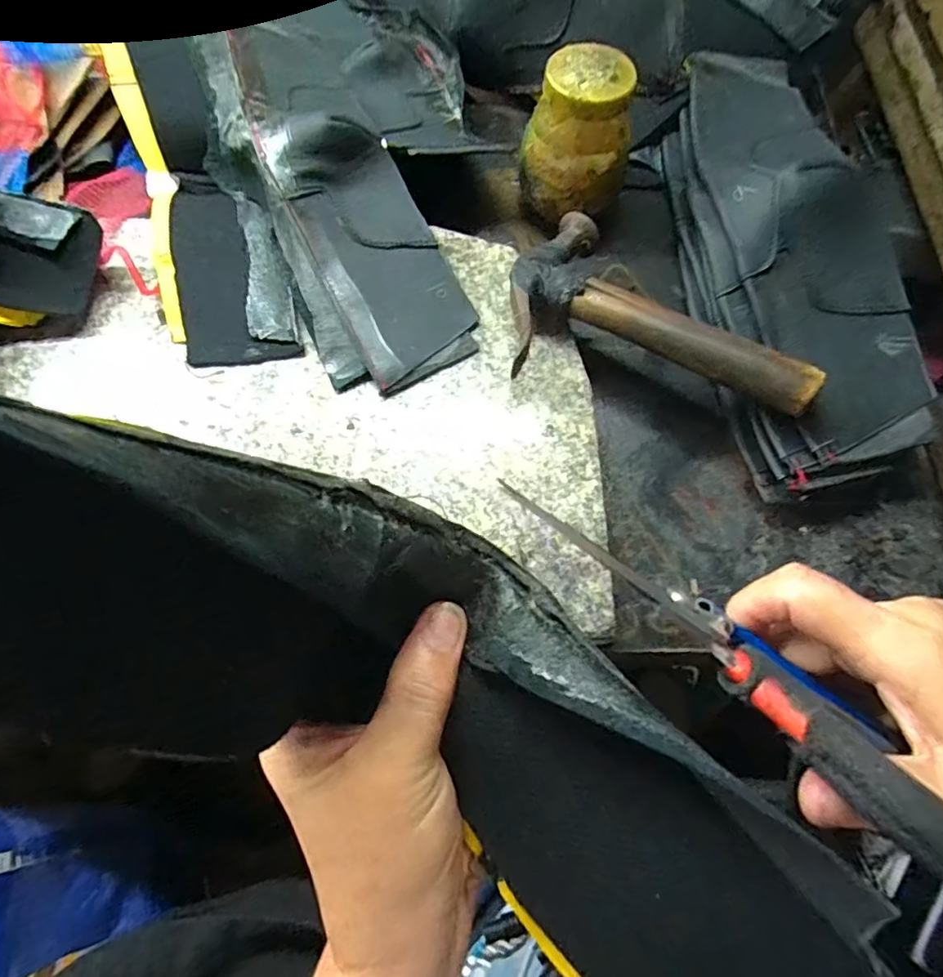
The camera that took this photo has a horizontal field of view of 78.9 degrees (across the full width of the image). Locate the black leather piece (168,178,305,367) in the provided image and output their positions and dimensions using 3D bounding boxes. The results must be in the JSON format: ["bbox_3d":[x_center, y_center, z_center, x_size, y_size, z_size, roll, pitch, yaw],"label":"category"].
[{"bbox_3d":[-0.152,-0.144,0.362,0.066,0.011,0.150,-13,69,-8],"label":"black leather piece"}]

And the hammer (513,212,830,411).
[{"bbox_3d":[0.108,-0.099,0.337,0.183,0.044,0.115,23,69,6],"label":"hammer"}]

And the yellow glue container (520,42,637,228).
[{"bbox_3d":[0.070,-0.228,0.375,0.068,0.079,0.059,14,68,2],"label":"yellow glue container"}]

